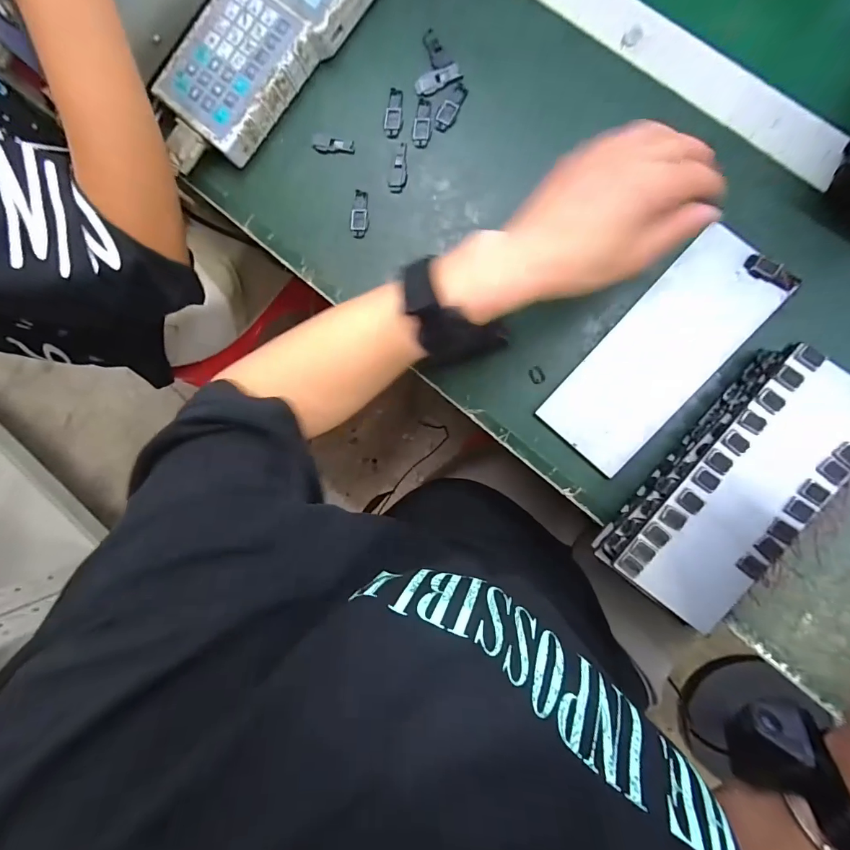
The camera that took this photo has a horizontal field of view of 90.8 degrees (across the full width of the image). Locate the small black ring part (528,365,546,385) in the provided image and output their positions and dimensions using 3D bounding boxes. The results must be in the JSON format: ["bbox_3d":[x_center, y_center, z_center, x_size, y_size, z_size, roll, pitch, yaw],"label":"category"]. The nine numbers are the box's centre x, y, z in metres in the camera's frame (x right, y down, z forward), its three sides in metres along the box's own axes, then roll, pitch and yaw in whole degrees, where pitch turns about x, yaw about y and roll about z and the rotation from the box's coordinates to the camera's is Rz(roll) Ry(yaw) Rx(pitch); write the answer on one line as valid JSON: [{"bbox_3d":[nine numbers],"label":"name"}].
[{"bbox_3d":[0.094,-0.042,0.352,0.011,0.004,0.015,-32,86,8],"label":"small black ring part"}]

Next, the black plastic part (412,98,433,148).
[{"bbox_3d":[-0.002,-0.264,0.365,0.017,0.004,0.041,6,92,8],"label":"black plastic part"}]

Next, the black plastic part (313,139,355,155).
[{"bbox_3d":[-0.082,-0.250,0.377,0.037,0.004,0.012,4,92,8],"label":"black plastic part"}]

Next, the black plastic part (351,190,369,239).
[{"bbox_3d":[-0.059,-0.189,0.375,0.015,0.004,0.041,2,91,9],"label":"black plastic part"}]

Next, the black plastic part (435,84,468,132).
[{"bbox_3d":[0.023,-0.274,0.361,0.016,0.004,0.039,35,96,6],"label":"black plastic part"}]

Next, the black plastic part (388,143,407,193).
[{"bbox_3d":[-0.022,-0.226,0.369,0.015,0.004,0.041,15,93,8],"label":"black plastic part"}]

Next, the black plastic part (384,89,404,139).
[{"bbox_3d":[-0.027,-0.274,0.368,0.016,0.004,0.042,4,92,8],"label":"black plastic part"}]

